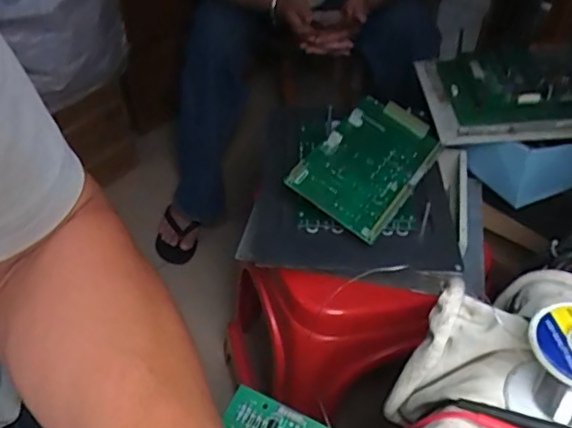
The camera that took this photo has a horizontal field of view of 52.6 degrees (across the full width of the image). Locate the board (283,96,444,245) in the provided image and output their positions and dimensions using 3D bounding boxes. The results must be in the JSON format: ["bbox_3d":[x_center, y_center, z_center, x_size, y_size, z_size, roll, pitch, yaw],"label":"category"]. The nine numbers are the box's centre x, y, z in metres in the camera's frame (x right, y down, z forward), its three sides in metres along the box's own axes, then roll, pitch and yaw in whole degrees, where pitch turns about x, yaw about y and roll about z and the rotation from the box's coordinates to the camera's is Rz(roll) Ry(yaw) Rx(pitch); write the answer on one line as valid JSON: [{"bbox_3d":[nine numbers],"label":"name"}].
[{"bbox_3d":[0.097,-0.061,0.681,0.117,0.021,0.195,35,62,11],"label":"board"}]

